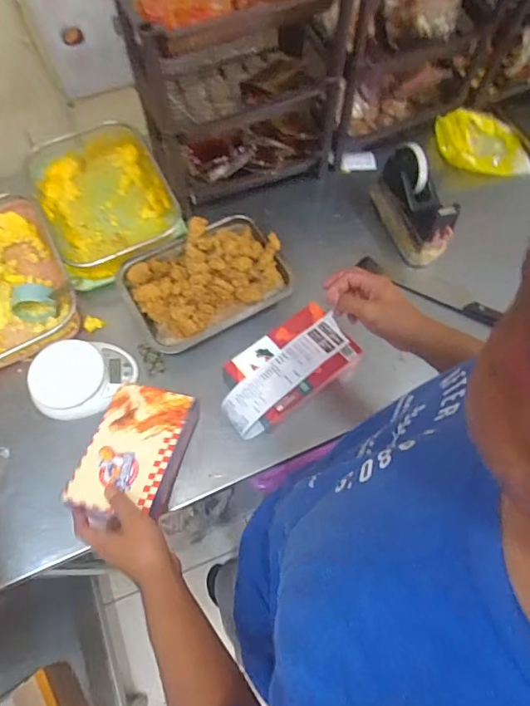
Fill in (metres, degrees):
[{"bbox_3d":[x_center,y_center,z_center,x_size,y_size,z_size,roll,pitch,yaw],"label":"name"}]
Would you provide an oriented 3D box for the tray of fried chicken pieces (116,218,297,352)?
[{"bbox_3d":[-0.095,-0.118,0.768,0.254,0.049,0.183,-29,70,-13],"label":"tray of fried chicken pieces"}]

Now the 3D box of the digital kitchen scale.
[{"bbox_3d":[-0.274,0.035,0.712,0.153,0.039,0.114,-14,67,-7],"label":"digital kitchen scale"}]

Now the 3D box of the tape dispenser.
[{"bbox_3d":[0.240,-0.238,0.789,0.082,0.128,0.164,-15,67,-8],"label":"tape dispenser"}]

